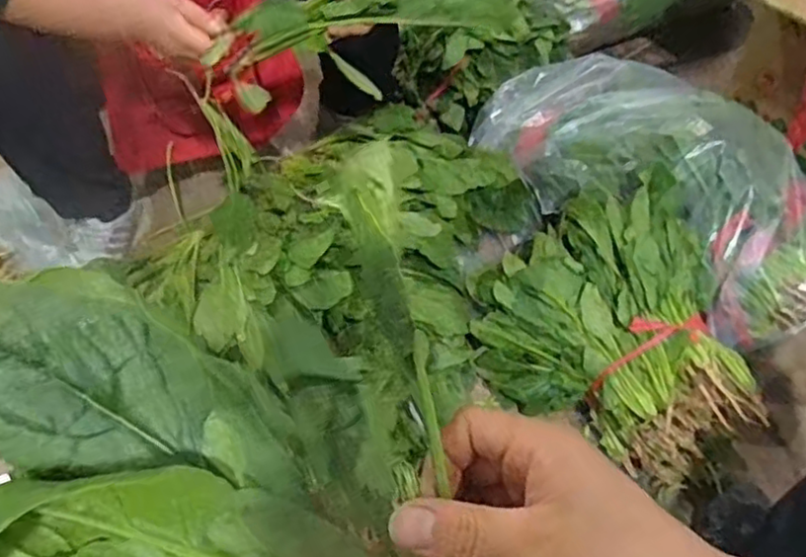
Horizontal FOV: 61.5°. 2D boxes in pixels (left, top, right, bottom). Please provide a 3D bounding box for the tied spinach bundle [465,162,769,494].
[{"bbox_3d":[0.288,0.074,0.931,0.320,0.189,0.357,-19,54,-12],"label":"tied spinach bundle"}]

